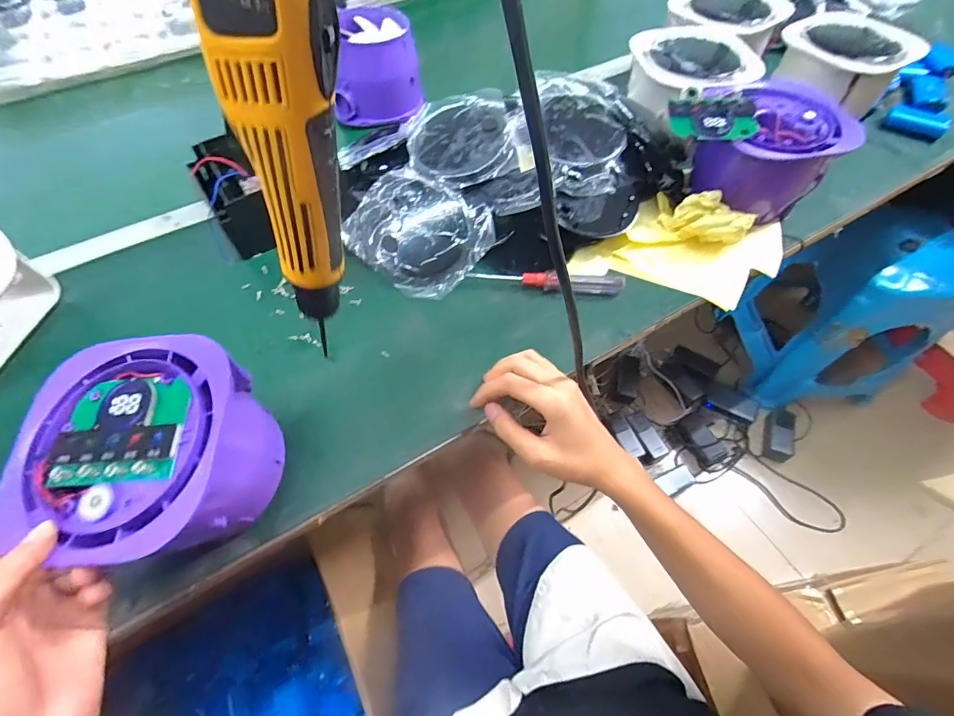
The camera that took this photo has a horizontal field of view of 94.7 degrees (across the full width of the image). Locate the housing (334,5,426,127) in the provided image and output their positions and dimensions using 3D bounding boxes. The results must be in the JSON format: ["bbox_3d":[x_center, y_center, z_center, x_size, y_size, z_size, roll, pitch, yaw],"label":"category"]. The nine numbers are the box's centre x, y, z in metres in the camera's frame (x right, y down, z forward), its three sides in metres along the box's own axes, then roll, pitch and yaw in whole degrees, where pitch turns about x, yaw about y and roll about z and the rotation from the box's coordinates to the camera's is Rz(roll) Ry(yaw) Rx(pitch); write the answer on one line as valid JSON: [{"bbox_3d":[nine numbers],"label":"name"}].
[{"bbox_3d":[-0.142,-0.411,0.617,0.118,0.092,0.134,-7,59,-4],"label":"housing"}]

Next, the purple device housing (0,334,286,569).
[{"bbox_3d":[-0.220,0.067,0.299,0.139,0.093,0.134,0,59,0],"label":"purple device housing"}]

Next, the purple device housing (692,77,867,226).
[{"bbox_3d":[0.307,-0.220,0.475,0.119,0.098,0.115,0,59,0],"label":"purple device housing"}]

